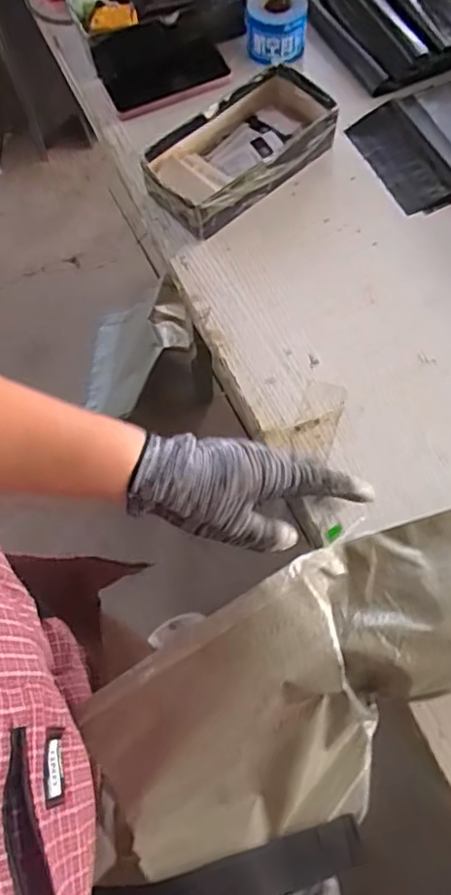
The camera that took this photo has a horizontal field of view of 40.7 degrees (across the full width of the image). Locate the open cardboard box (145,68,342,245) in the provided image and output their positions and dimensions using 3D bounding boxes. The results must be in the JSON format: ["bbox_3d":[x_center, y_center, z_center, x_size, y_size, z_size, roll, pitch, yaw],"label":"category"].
[{"bbox_3d":[0.020,-0.351,0.713,0.233,0.050,0.115,-38,72,-11],"label":"open cardboard box"}]

